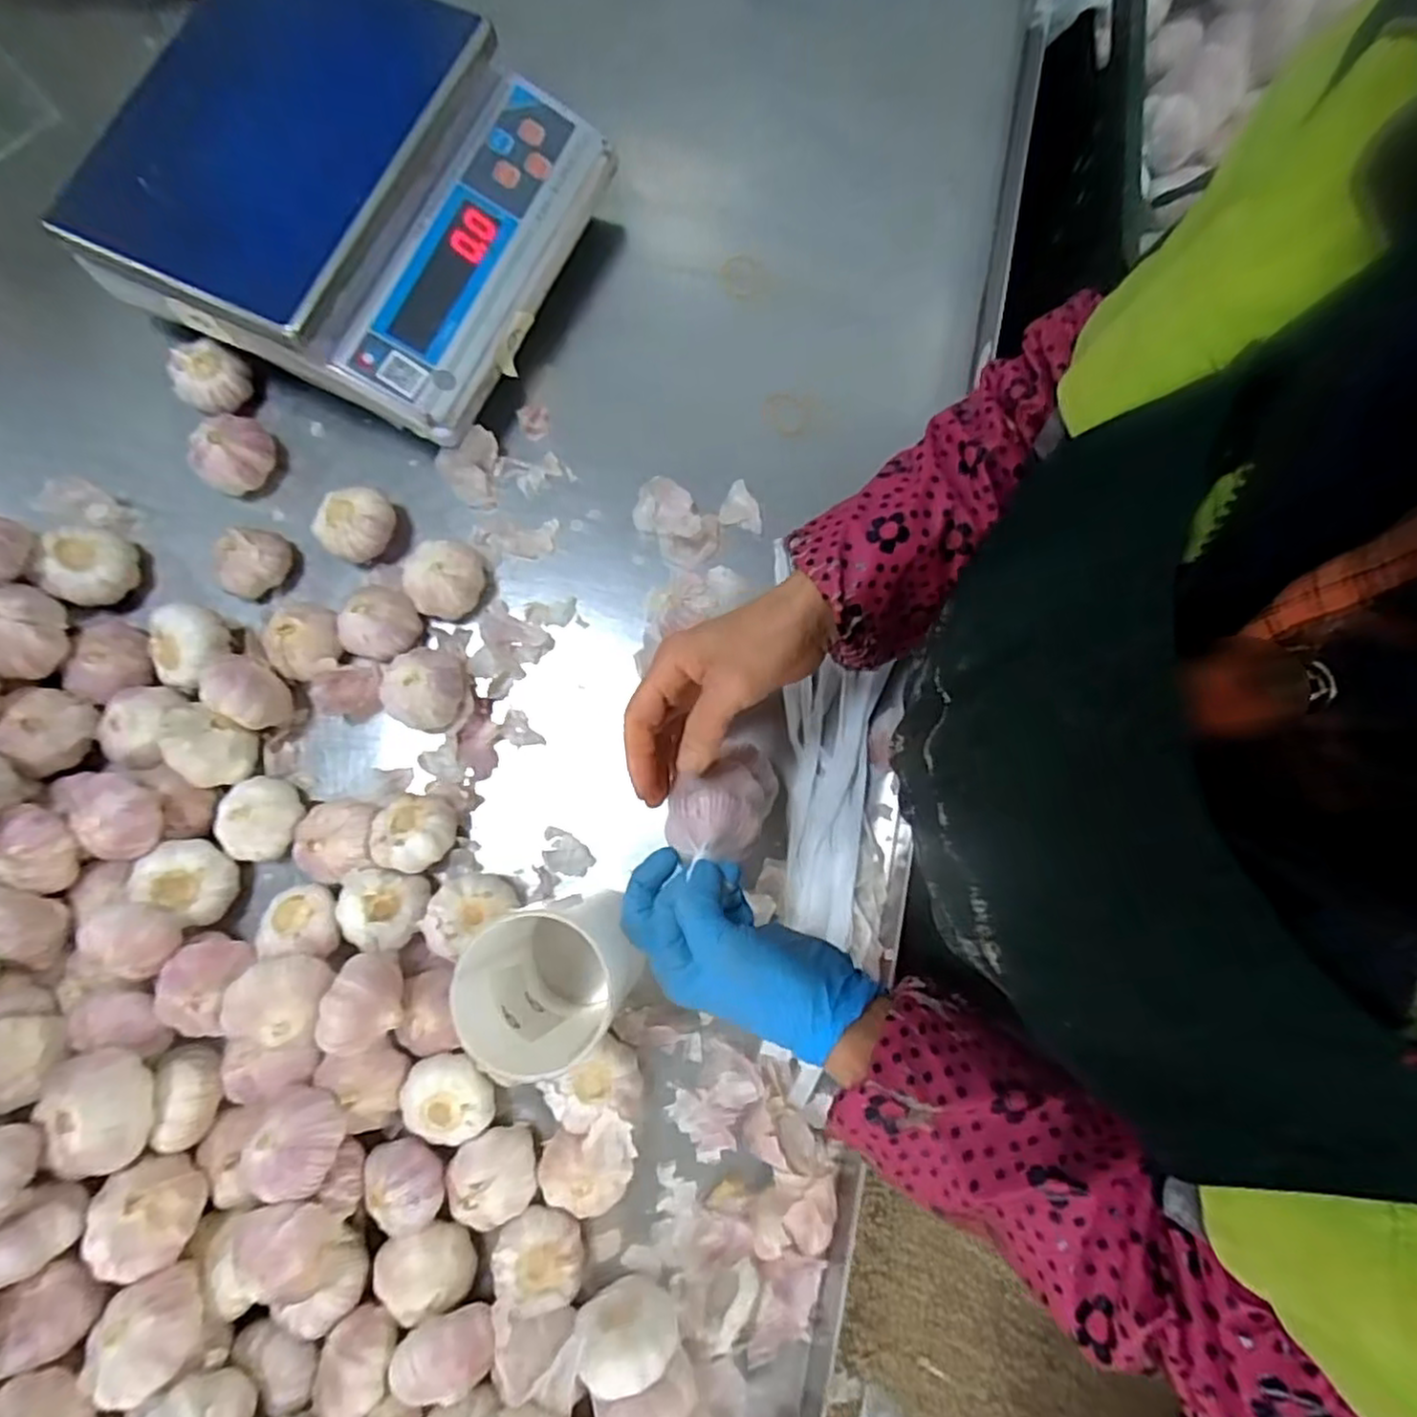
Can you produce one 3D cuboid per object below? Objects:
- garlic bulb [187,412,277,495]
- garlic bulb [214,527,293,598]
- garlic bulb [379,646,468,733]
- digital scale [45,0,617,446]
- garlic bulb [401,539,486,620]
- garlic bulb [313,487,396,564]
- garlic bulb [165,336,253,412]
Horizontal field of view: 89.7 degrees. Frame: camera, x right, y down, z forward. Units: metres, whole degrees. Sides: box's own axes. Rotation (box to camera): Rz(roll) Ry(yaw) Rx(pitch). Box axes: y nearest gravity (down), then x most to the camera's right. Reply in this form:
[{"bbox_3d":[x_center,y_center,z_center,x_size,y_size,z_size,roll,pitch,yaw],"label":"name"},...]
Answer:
[{"bbox_3d":[-0.377,-0.201,0.565,0.061,0.040,0.051,-19,80,-3],"label":"garlic bulb"},{"bbox_3d":[-0.348,-0.111,0.548,0.047,0.040,0.043,0,80,0],"label":"garlic bulb"},{"bbox_3d":[-0.210,-0.015,0.526,0.056,0.035,0.059,0,80,0],"label":"garlic bulb"},{"bbox_3d":[-0.262,-0.384,0.548,0.291,0.121,0.295,25,81,5],"label":"digital scale"},{"bbox_3d":[-0.198,-0.097,0.538,0.052,0.038,0.055,0,80,0],"label":"garlic bulb"},{"bbox_3d":[-0.271,-0.141,0.551,0.057,0.042,0.056,0,80,0],"label":"garlic bulb"},{"bbox_3d":[-0.403,-0.266,0.577,0.051,0.042,0.049,0,80,0],"label":"garlic bulb"}]

